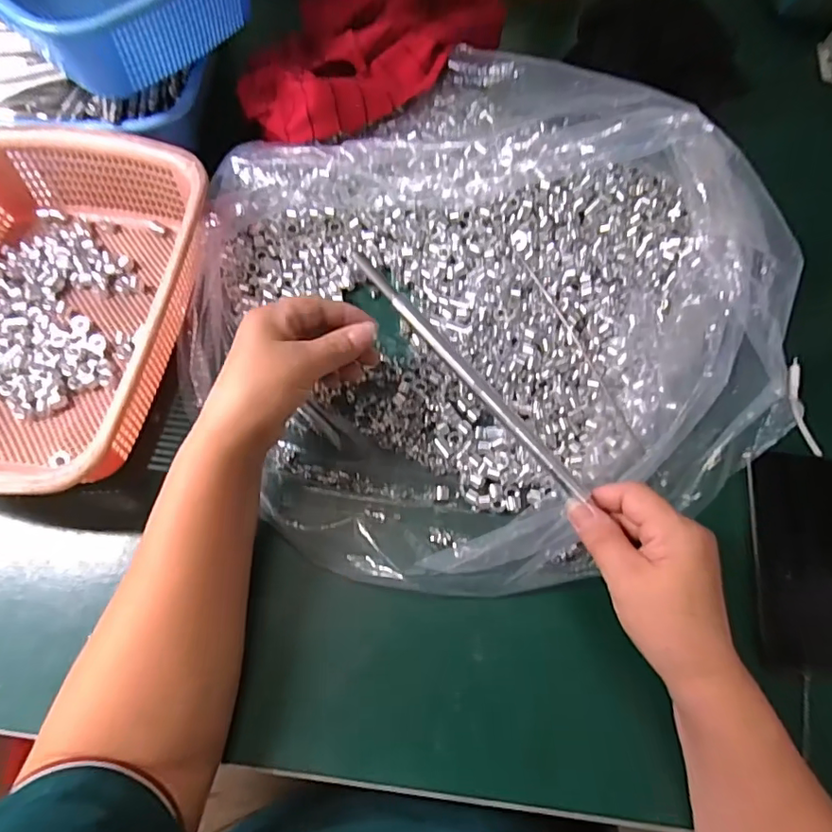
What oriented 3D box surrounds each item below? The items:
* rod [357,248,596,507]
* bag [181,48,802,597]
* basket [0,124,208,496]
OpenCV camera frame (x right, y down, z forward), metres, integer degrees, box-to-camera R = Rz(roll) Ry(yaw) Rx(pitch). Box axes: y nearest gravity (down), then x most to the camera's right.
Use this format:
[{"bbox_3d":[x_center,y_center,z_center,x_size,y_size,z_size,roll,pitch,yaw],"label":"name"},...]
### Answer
[{"bbox_3d":[0.037,-0.023,0.341,0.010,0.010,0.210,-43,92,-14],"label":"rod"},{"bbox_3d":[0.056,-0.106,0.398,0.465,0.117,0.425,-24,74,-9],"label":"bag"},{"bbox_3d":[-0.285,-0.084,0.403,0.212,0.078,0.286,8,71,1],"label":"basket"}]

